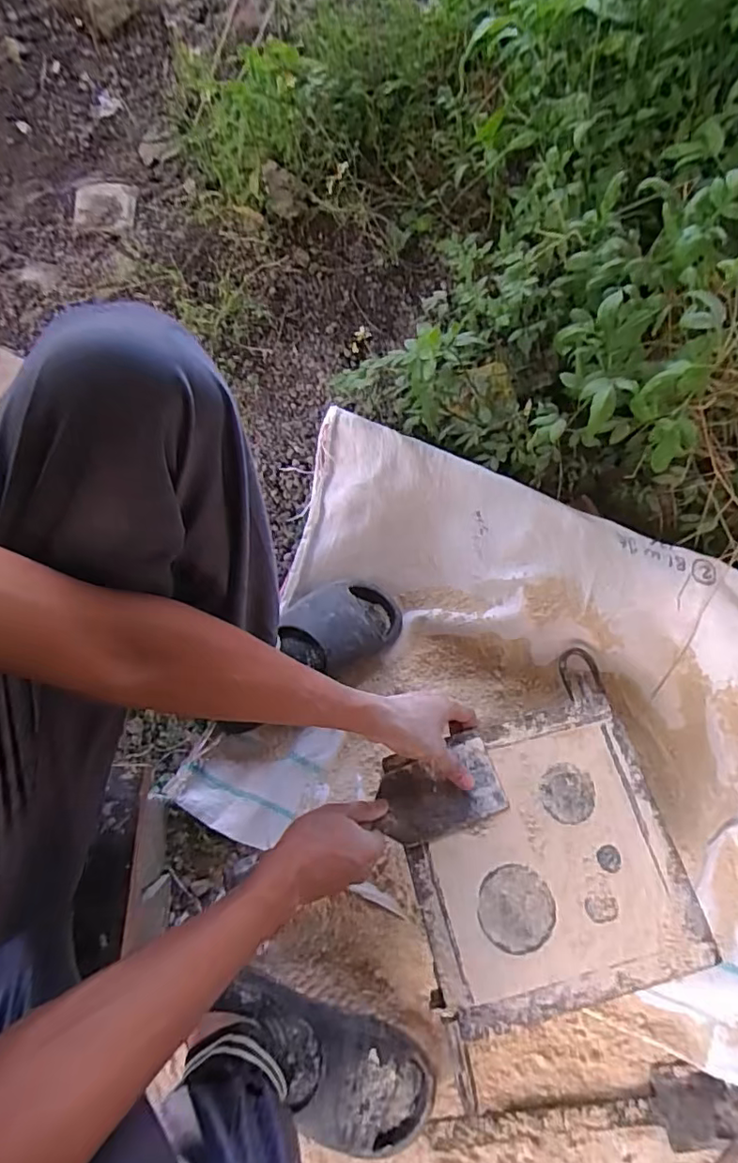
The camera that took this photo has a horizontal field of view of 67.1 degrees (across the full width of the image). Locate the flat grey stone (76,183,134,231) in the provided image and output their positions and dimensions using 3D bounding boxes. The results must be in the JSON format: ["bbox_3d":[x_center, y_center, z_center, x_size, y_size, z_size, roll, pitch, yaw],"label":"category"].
[{"bbox_3d":[-0.440,-0.625,0.931,0.097,0.021,0.111,-9,70,-4],"label":"flat grey stone"}]

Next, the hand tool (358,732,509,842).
[{"bbox_3d":[0.068,0.207,0.544,0.120,0.014,0.076,-21,72,-6],"label":"hand tool"}]

